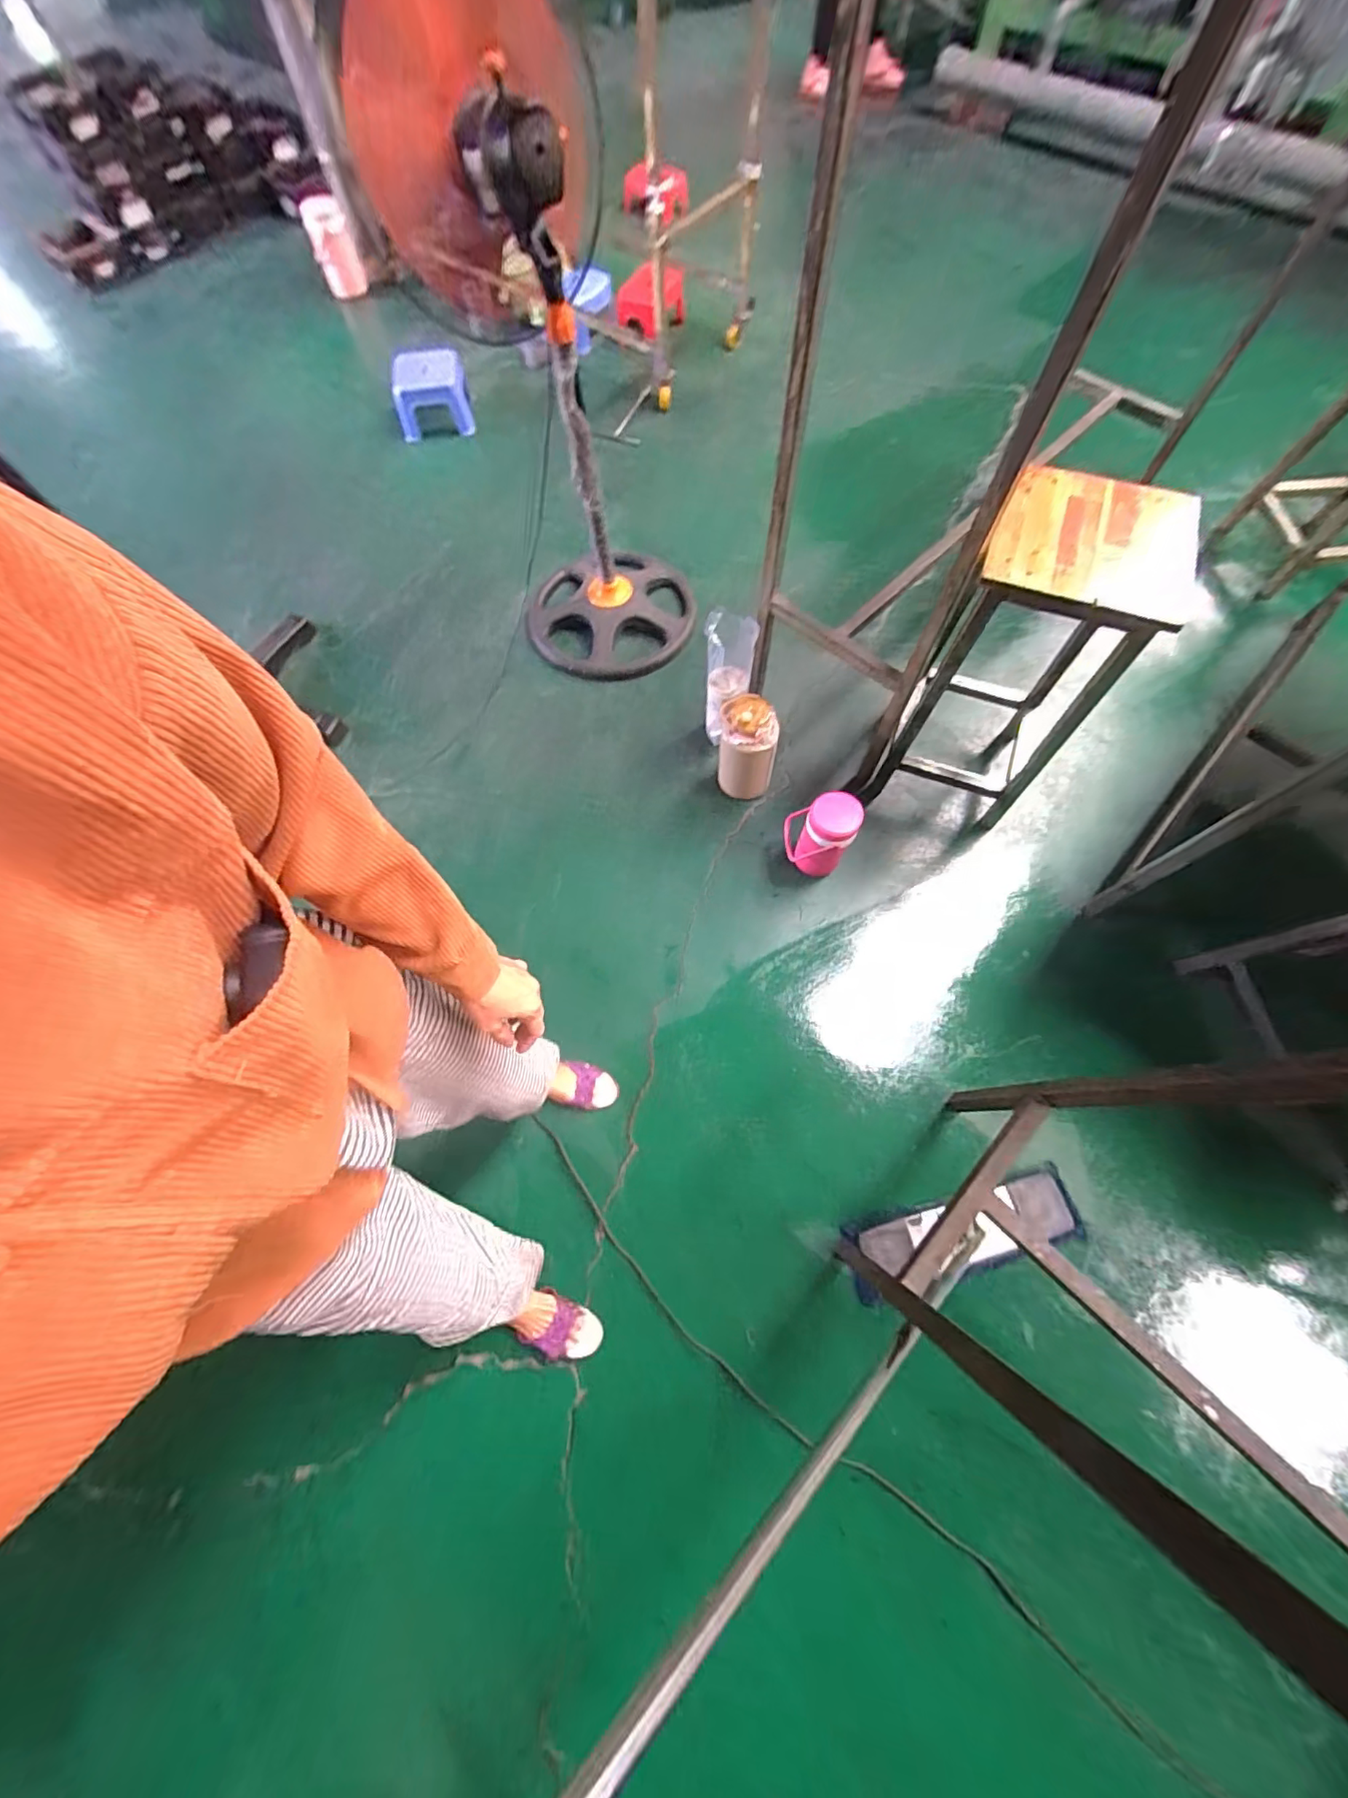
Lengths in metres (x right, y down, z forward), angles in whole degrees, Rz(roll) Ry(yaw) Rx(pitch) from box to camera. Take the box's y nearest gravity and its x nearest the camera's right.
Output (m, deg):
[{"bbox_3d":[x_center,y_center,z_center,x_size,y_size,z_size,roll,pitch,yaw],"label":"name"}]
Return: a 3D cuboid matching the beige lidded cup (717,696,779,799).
[{"bbox_3d":[0.171,-0.363,1.364,0.128,0.245,0.146,4,69,4],"label":"beige lidded cup"}]

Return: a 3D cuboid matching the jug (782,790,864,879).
[{"bbox_3d":[0.323,-0.139,1.290,0.150,0.185,0.125,4,68,3],"label":"jug"}]

